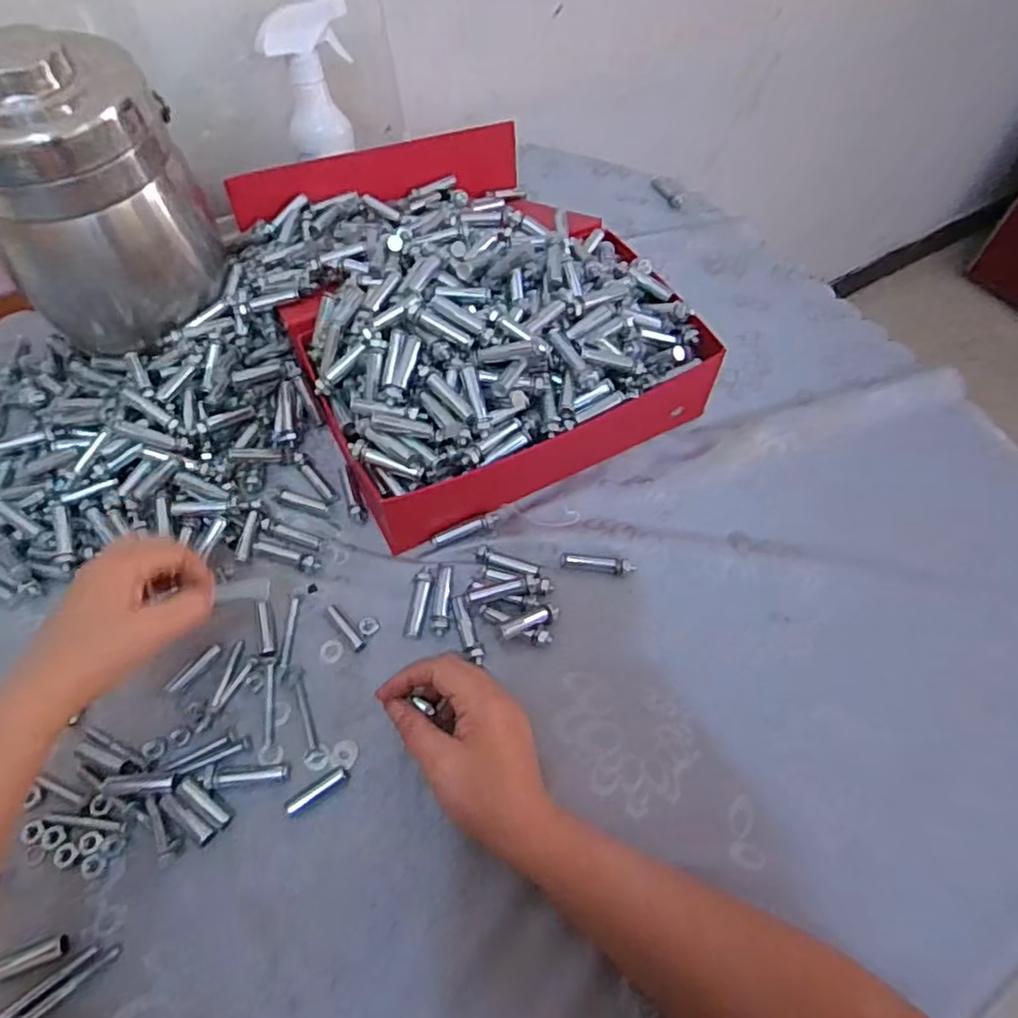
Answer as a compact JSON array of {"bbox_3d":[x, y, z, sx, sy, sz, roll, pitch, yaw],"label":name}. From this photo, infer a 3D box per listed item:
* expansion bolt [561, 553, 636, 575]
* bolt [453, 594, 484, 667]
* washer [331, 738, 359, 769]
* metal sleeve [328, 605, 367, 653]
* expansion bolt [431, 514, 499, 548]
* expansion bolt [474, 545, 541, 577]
[{"bbox_3d":[0.067,0.041,0.490,0.055,0.008,0.011,8,59,4],"label":"expansion bolt"},{"bbox_3d":[-0.029,0.085,0.457,0.012,0.007,0.052,-13,60,-9],"label":"bolt"},{"bbox_3d":[-0.108,0.160,0.422,0.017,0.004,0.018,0,59,-1],"label":"washer"},{"bbox_3d":[-0.117,0.084,0.460,0.008,0.004,0.042,-36,66,-20],"label":"metal sleeve"},{"bbox_3d":[-0.033,0.015,0.502,0.055,0.006,0.011,-19,61,-12],"label":"expansion bolt"},{"bbox_3d":[0.000,0.039,0.486,0.050,0.007,0.014,19,60,11],"label":"expansion bolt"}]

